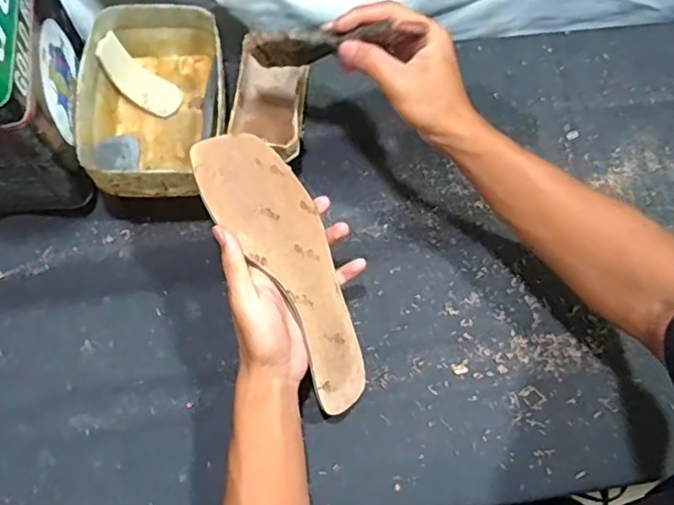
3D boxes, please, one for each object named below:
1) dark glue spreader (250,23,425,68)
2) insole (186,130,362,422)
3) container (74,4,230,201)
[{"bbox_3d":[-0.009,-0.169,0.482,0.140,0.036,0.010,4,65,30],"label":"dark glue spreader"},{"bbox_3d":[-0.032,0.014,0.482,0.080,0.018,0.239,-37,103,-35],"label":"insole"},{"bbox_3d":[-0.170,-0.142,0.567,0.126,0.070,0.189,-2,69,-3],"label":"container"}]

